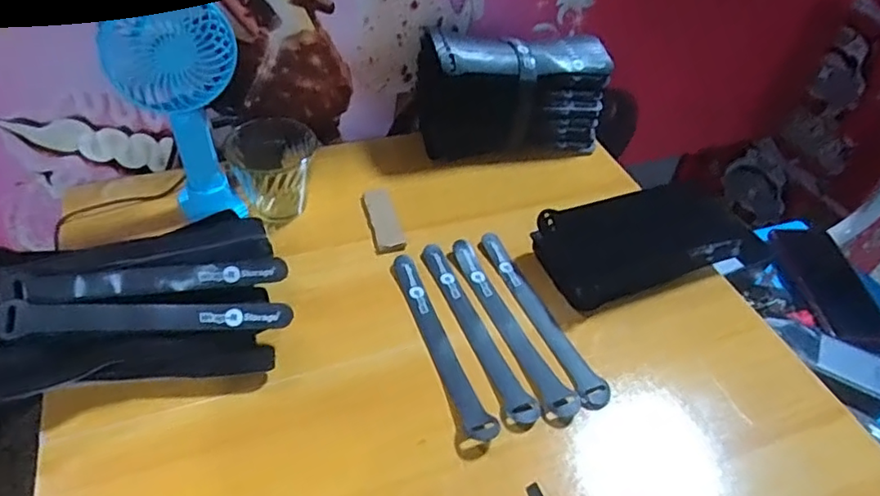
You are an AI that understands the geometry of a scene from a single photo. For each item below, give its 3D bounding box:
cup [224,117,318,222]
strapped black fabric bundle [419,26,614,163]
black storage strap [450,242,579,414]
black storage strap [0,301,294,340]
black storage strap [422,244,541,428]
[{"bbox_3d":[-0.170,-0.086,0.606,0.075,0.072,0.076,3,45,-3],"label":"cup"},{"bbox_3d":[0.090,-0.198,0.707,0.229,0.104,0.122,-5,46,-10],"label":"strapped black fabric bundle"},{"bbox_3d":[0.058,0.061,0.513,0.028,0.005,0.199,-16,49,-20],"label":"black storage strap"},{"bbox_3d":[-0.216,0.053,0.440,0.199,0.009,0.026,1,56,-13],"label":"black storage strap"},{"bbox_3d":[0.029,0.067,0.512,0.024,0.011,0.202,-13,48,-18],"label":"black storage strap"}]

